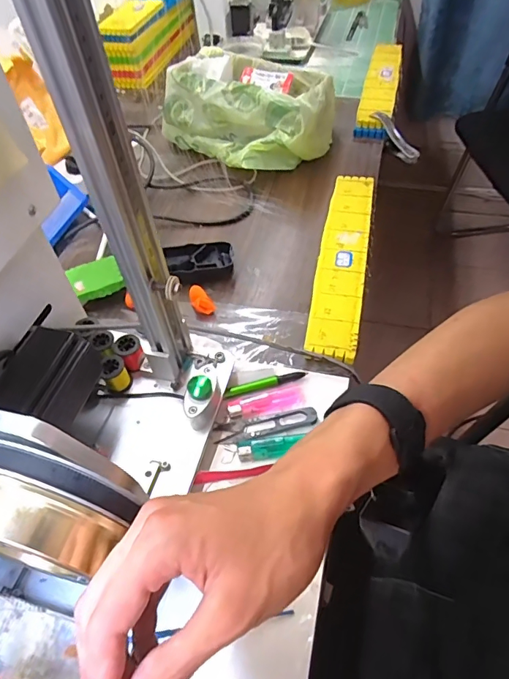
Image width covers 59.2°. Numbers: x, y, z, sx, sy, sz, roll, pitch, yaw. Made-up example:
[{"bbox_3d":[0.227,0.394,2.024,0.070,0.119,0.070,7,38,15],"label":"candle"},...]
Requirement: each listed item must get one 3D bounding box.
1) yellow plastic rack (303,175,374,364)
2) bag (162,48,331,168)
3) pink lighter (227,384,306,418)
[{"bbox_3d":[0.117,-0.112,0.593,0.059,0.016,0.340,8,52,10],"label":"yellow plastic rack"},{"bbox_3d":[-0.010,-0.380,0.752,0.256,0.110,0.210,29,59,24],"label":"bag"},{"bbox_3d":[0.013,0.063,0.461,0.080,0.006,0.027,-11,52,-5],"label":"pink lighter"}]

